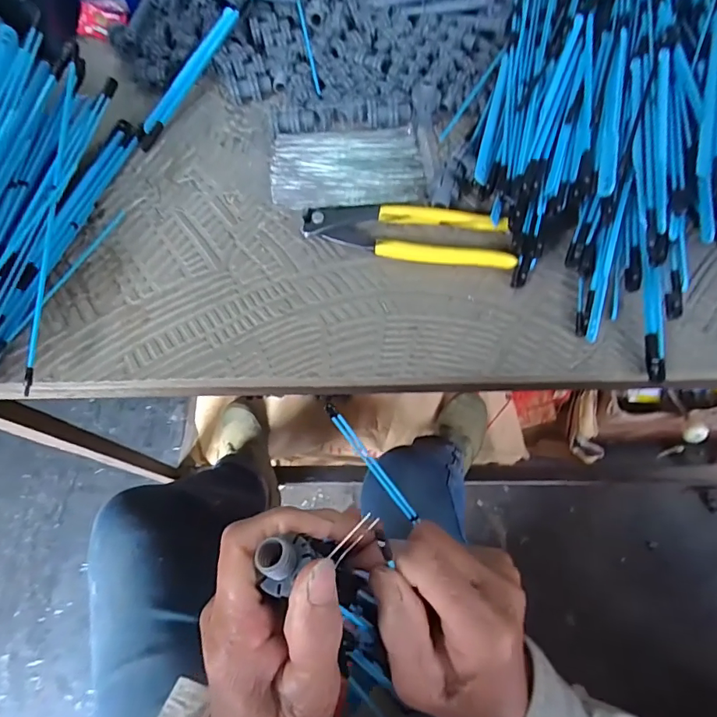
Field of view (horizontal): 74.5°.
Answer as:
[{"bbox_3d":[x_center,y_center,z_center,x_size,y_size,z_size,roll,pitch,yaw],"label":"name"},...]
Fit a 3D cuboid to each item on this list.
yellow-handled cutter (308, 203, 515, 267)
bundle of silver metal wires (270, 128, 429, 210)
[{"bbox_3d":[0.039,-0.099,0.370,0.161,0.015,0.046,10,68,6],"label":"yellow-handled cutter"},{"bbox_3d":[-0.010,-0.162,0.401,0.124,0.005,0.078,-4,68,0],"label":"bundle of silver metal wires"}]

